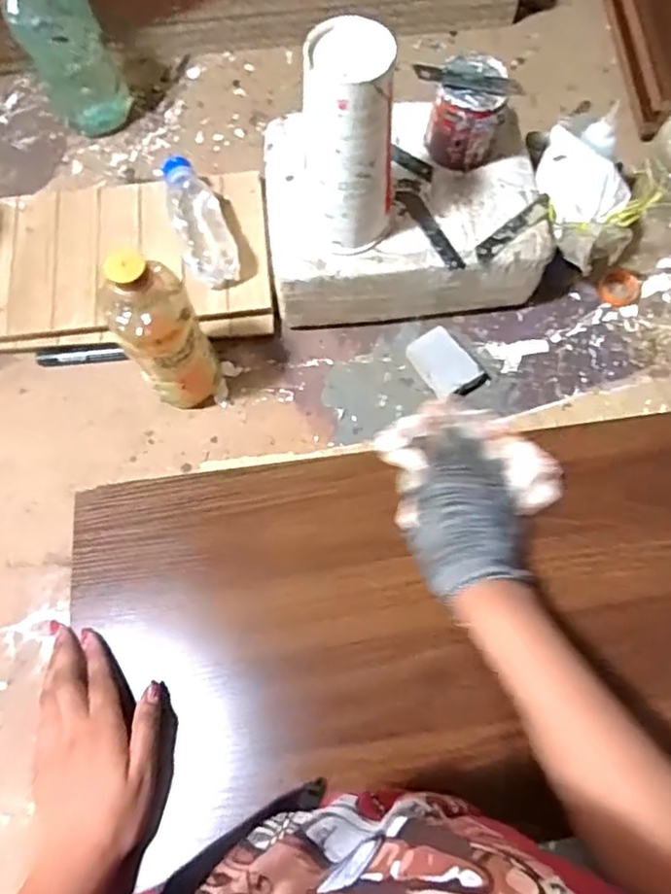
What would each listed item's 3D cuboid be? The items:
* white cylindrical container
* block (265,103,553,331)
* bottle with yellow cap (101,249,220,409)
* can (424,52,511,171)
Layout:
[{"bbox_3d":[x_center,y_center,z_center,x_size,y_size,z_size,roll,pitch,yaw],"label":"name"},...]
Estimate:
[{"bbox_3d":[0.013,-0.234,0.501,0.068,0.174,0.063,1,71,-3],"label":"white cylindrical container"},{"bbox_3d":[0.067,-0.230,0.639,0.261,0.108,0.191,-5,70,1],"label":"block"},{"bbox_3d":[-0.150,-0.096,0.544,0.065,0.202,0.065,1,71,-3],"label":"bottle with yellow cap"},{"bbox_3d":[0.119,-0.304,0.577,0.062,0.075,0.063,1,71,-3],"label":"can"}]

